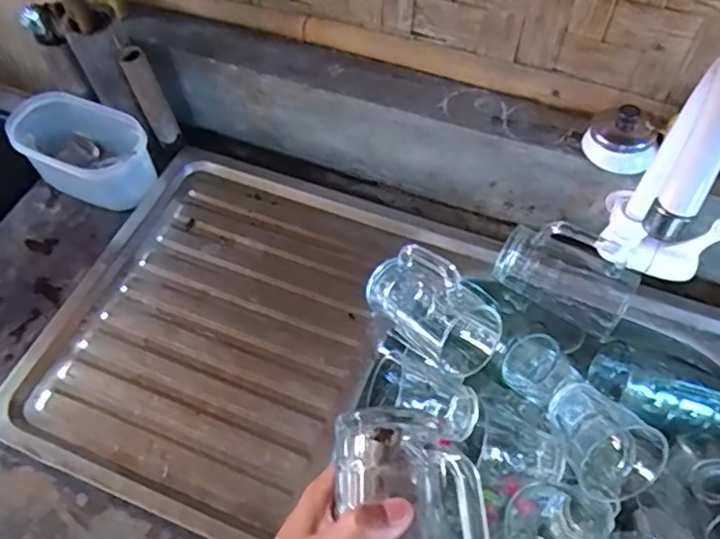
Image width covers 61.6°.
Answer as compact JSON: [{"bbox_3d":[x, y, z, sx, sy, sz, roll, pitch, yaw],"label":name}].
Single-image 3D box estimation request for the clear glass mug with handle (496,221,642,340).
[{"bbox_3d":[0.215,0.006,0.628,0.133,0.106,0.069,29,63,19],"label":"clear glass mug with handle"}]

